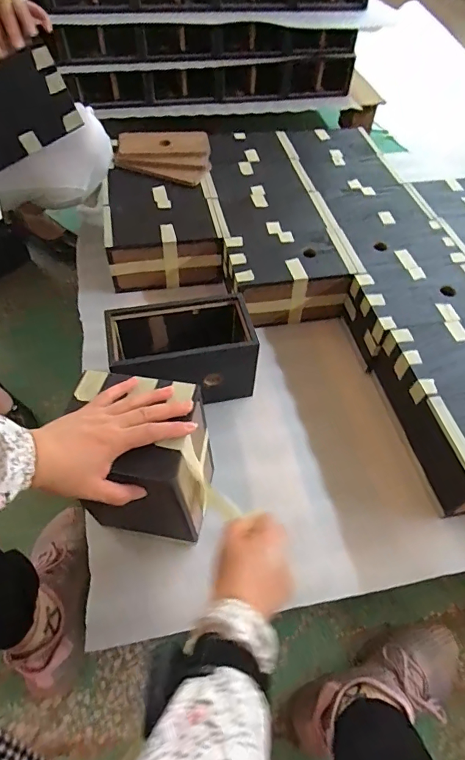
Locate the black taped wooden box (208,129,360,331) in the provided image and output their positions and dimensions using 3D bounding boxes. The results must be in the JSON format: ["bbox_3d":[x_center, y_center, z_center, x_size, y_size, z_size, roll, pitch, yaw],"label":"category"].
[{"bbox_3d":[0.065,-0.358,0.941,0.222,0.103,0.543,-7,56,-8],"label":"black taped wooden box"}]

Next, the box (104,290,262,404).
[{"bbox_3d":[-0.078,-0.040,0.687,0.210,0.124,0.125,-12,56,-11],"label":"box"}]

